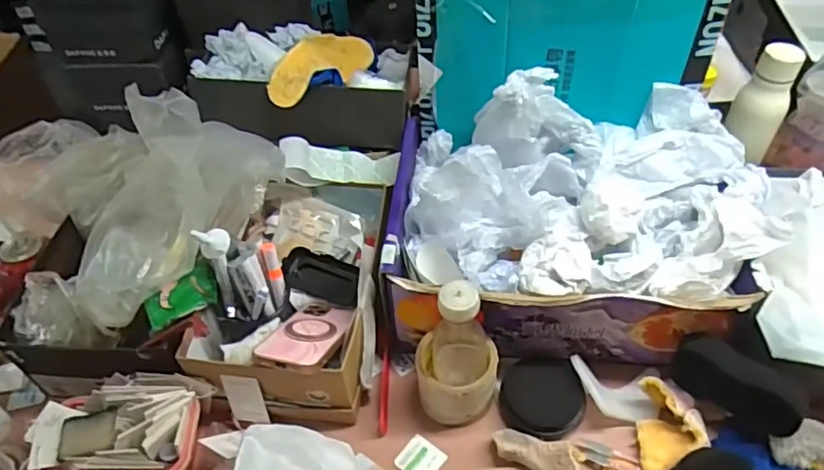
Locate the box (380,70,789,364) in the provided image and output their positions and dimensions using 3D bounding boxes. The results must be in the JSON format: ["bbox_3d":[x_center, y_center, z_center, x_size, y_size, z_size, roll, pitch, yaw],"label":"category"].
[{"bbox_3d":[0.187,-0.034,0.703,0.417,0.206,0.286,0,47,4],"label":"box"}]

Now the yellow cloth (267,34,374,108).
[{"bbox_3d":[-0.129,-0.234,0.816,0.073,0.046,0.184,29,55,27],"label":"yellow cloth"}]

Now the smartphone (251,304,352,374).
[{"bbox_3d":[-0.114,0.111,0.664,0.075,0.017,0.151,7,16,10],"label":"smartphone"}]

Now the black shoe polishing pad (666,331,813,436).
[{"bbox_3d":[0.340,0.153,0.611,0.043,0.065,0.125,-37,55,-27],"label":"black shoe polishing pad"}]

